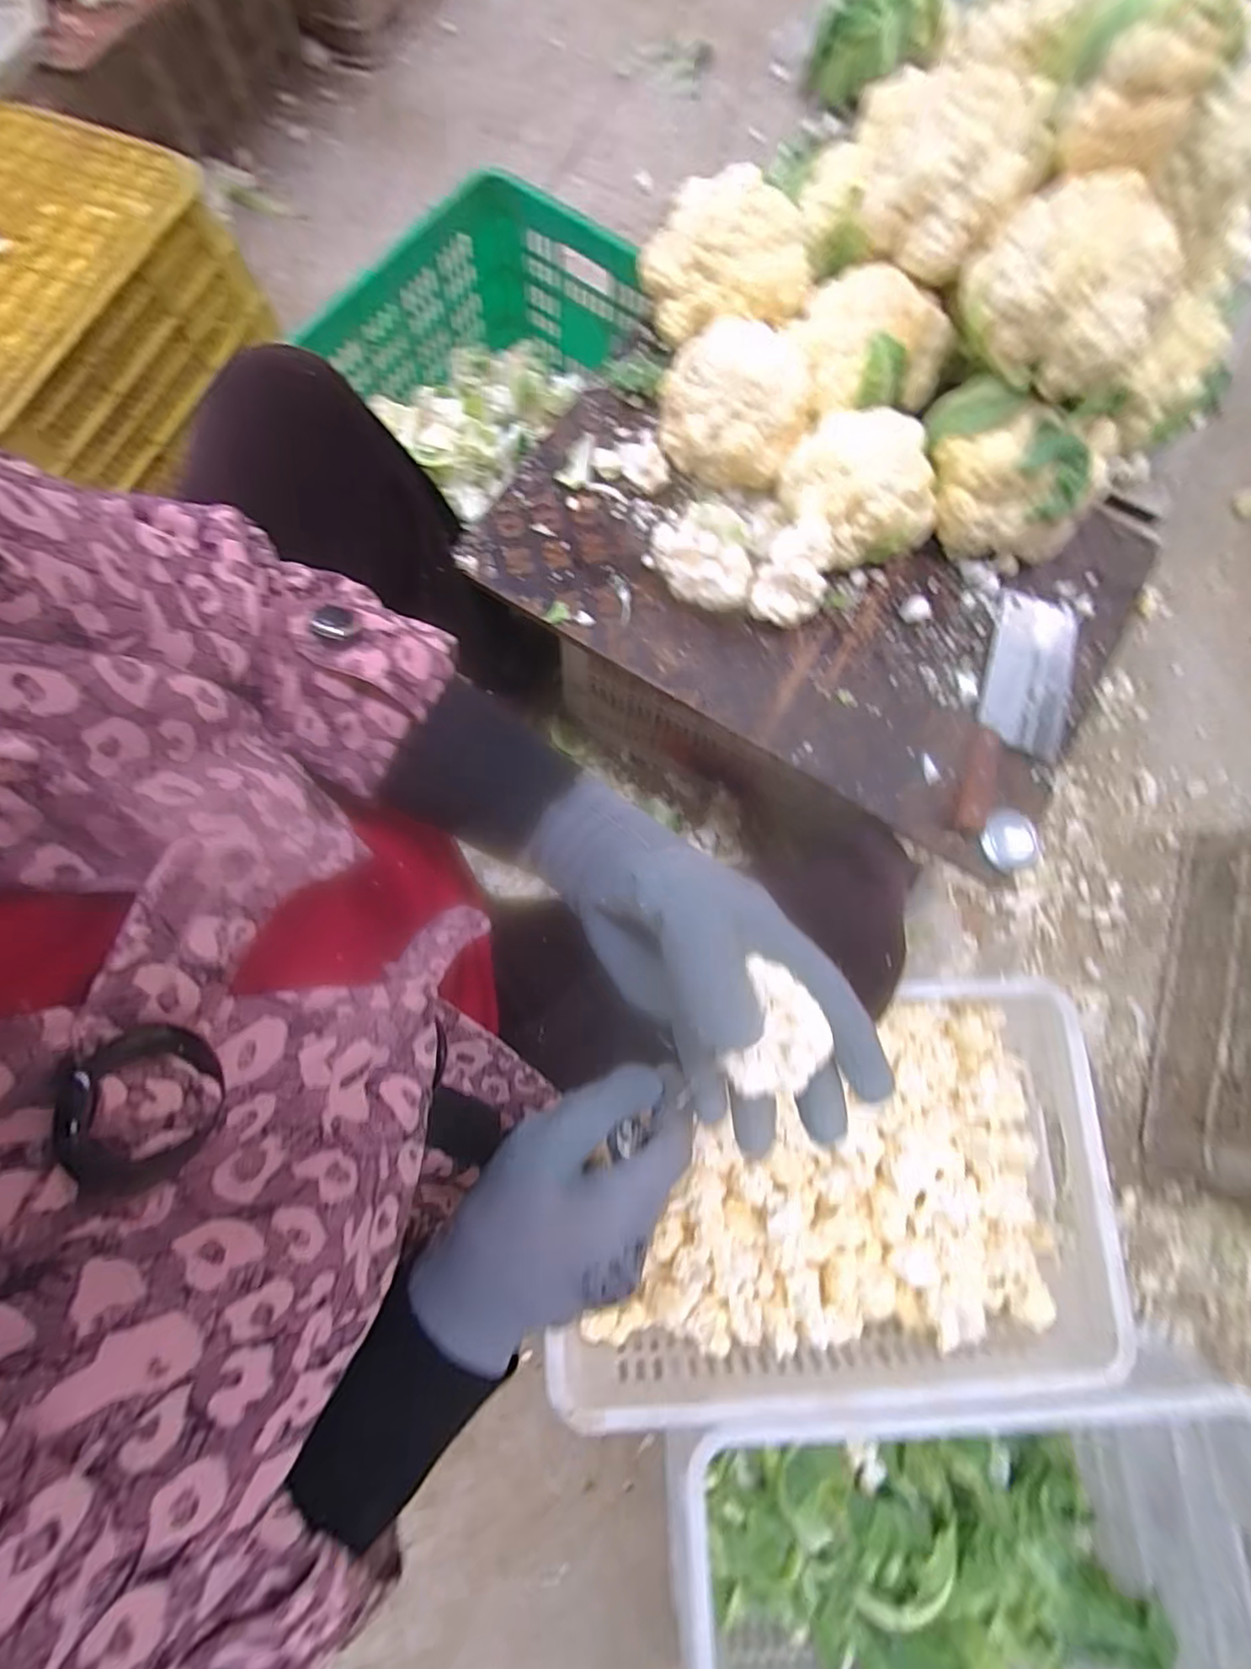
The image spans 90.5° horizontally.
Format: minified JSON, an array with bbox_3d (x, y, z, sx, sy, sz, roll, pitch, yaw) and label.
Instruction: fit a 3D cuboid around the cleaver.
[{"bbox_3d":[0.446,-0.140,0.693,0.097,0.016,0.313,21,77,1],"label":"cleaver"}]

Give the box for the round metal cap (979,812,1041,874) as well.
[{"bbox_3d":[0.411,0.007,0.658,0.065,0.026,0.063,38,78,5],"label":"round metal cap"}]

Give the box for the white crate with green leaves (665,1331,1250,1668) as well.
[{"bbox_3d":[0.348,0.717,0.629,0.581,0.277,0.391,-5,78,-5],"label":"white crate with green leaves"}]

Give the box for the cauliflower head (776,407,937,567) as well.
[{"bbox_3d":[0.260,-0.379,0.685,0.173,0.112,0.159,30,77,3],"label":"cauliflower head"}]

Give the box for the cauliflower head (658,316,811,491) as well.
[{"bbox_3d":[0.123,-0.481,0.688,0.161,0.103,0.158,10,77,-2],"label":"cauliflower head"}]

